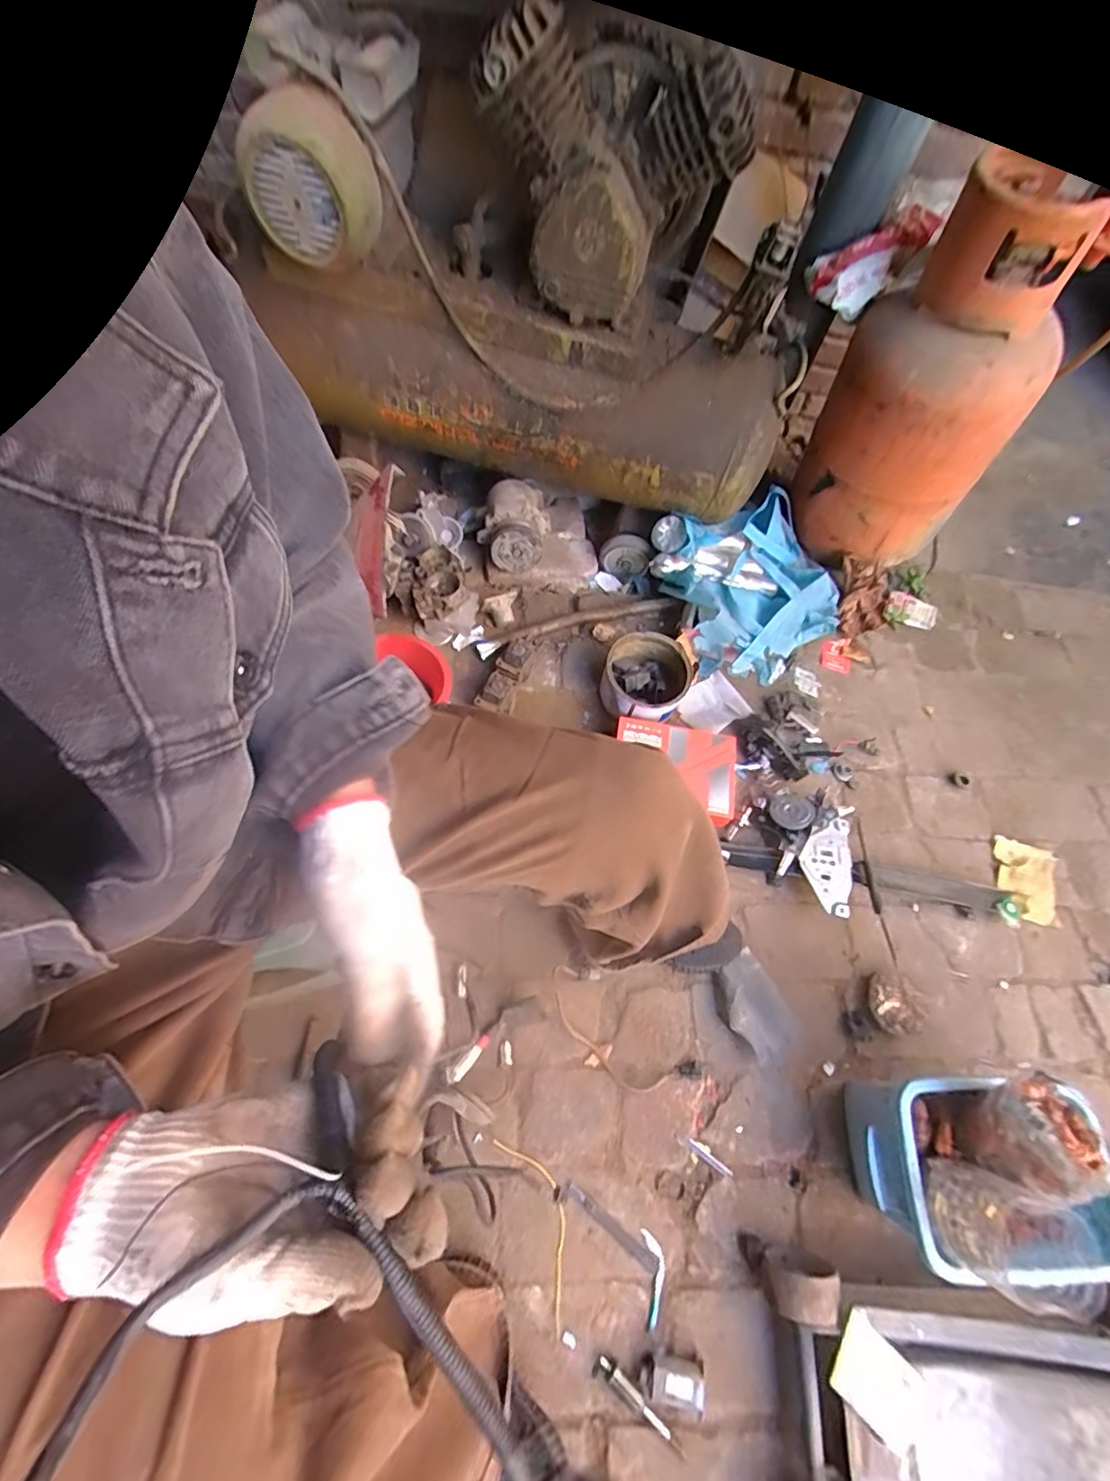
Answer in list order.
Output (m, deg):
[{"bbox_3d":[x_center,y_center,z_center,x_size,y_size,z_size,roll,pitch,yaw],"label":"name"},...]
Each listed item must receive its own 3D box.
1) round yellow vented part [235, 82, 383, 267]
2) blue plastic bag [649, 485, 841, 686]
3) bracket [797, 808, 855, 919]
[{"bbox_3d":[-0.302,-0.701,0.712,0.140,0.143,0.084,15,65,2],"label":"round yellow vented part"},{"bbox_3d":[0.398,-0.310,1.120,0.330,0.200,0.318,-24,69,-16],"label":"blue plastic bag"},{"bbox_3d":[0.449,0.197,0.942,0.088,0.039,0.187,12,64,0],"label":"bracket"}]

